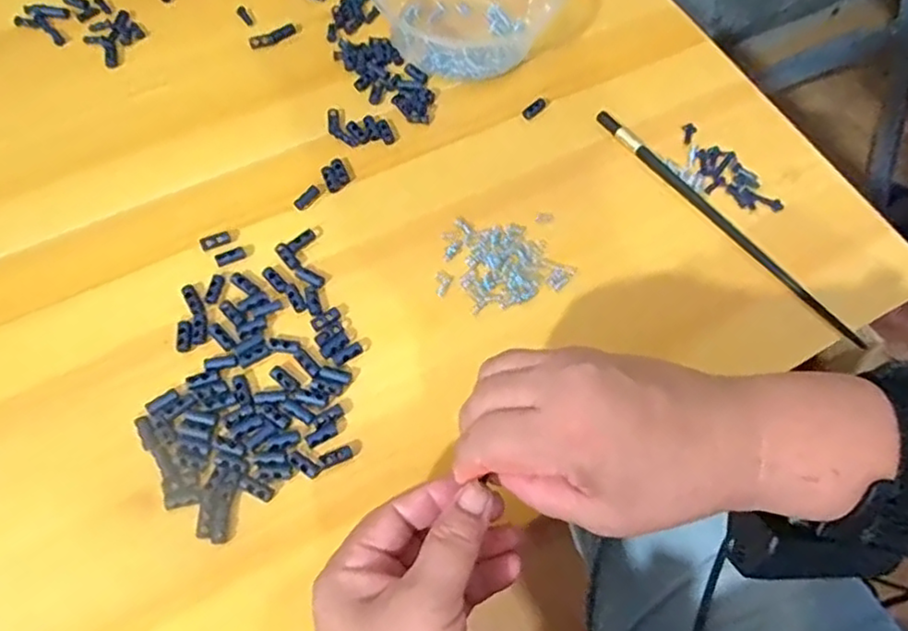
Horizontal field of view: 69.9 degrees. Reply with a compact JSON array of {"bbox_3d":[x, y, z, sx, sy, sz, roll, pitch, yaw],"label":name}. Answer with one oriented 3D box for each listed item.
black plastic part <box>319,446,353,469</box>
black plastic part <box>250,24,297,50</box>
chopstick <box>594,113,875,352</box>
[{"bbox_3d":[-0.066,0.079,0.363,0.017,0.005,0.008,-20,66,-13],"label":"black plastic part"},{"bbox_3d":[-0.137,-0.211,0.489,0.036,0.004,0.010,-25,70,-12],"label":"black plastic part"},{"bbox_3d":[0.181,-0.065,0.438,0.011,0.006,0.228,-37,73,-16],"label":"chopstick"}]

